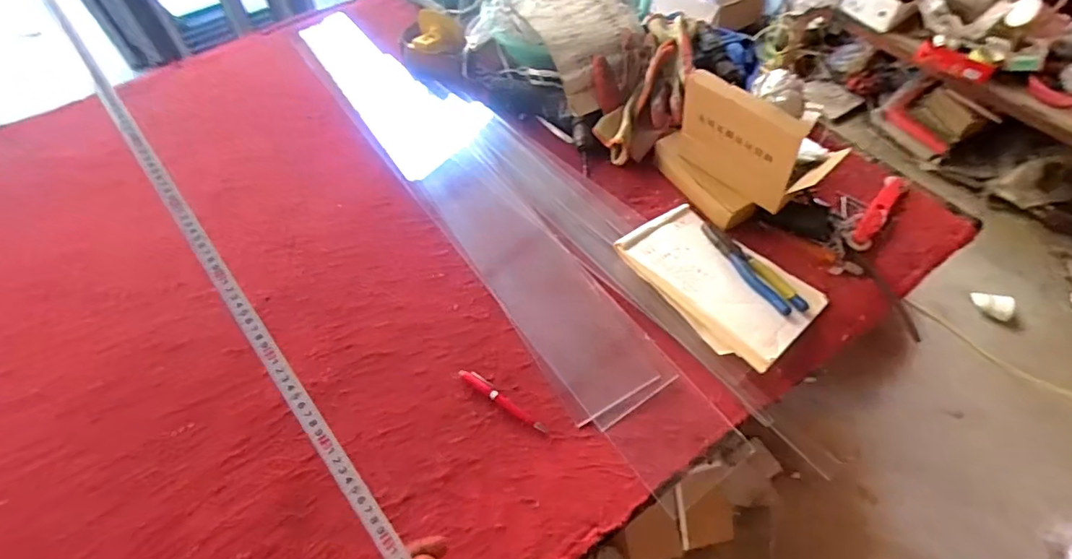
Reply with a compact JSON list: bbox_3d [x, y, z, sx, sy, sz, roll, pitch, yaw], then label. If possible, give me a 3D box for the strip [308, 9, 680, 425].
[{"bbox_3d":[-0.145,-0.182,0.946,0.141,0.012,1.003,-31,57,-11],"label":"strip"}]

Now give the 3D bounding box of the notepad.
[{"bbox_3d":[0.260,-0.003,0.776,0.188,0.029,0.255,-32,59,-32],"label":"notepad"}]

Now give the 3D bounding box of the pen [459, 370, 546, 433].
[{"bbox_3d":[-0.044,0.152,0.695,0.139,0.013,0.016,32,63,24],"label":"pen"}]

